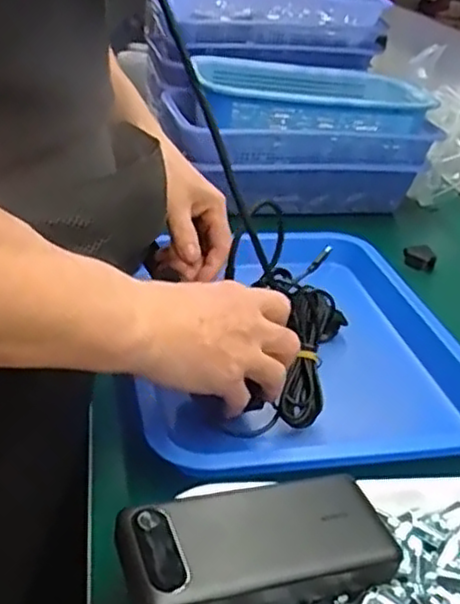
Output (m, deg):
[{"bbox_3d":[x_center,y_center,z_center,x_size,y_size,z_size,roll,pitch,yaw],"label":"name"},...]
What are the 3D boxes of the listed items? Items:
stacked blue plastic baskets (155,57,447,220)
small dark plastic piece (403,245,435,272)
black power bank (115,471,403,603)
[{"bbox_3d":[0.092,-0.245,1.047,0.346,0.154,0.272,-6,32,-17],"label":"stacked blue plastic baskets"},{"bbox_3d":[0.234,-0.055,0.884,0.039,0.030,0.020,13,31,15],"label":"small dark plastic piece"},{"bbox_3d":[0.018,0.140,0.409,0.151,0.030,0.068,-6,31,-16],"label":"black power bank"}]

